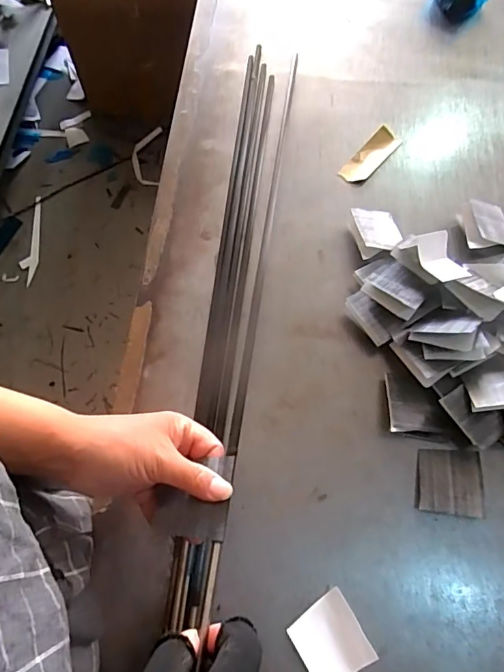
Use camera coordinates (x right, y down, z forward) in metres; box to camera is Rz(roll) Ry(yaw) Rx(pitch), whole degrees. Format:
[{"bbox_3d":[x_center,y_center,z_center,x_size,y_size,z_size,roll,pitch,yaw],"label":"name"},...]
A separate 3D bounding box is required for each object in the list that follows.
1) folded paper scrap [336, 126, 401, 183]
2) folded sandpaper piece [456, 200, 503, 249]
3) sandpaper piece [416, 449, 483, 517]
[{"bbox_3d":[0.139,-0.210,0.559,0.032,0.005,0.092,39,72,13],"label":"folded paper scrap"},{"bbox_3d":[0.255,-0.122,0.512,0.050,0.026,0.058,-9,69,-5],"label":"folded sandpaper piece"},{"bbox_3d":[0.176,0.128,0.422,0.056,0.012,0.056,8,68,2],"label":"sandpaper piece"}]

